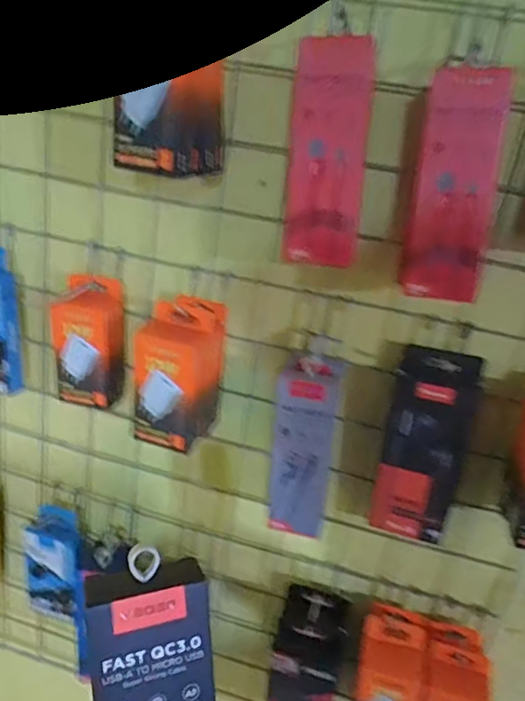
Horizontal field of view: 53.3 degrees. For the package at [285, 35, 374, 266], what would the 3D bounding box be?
[{"bbox_3d":[0.047,-0.139,0.377,0.058,0.146,0.018,11,21,12],"label":"package"}]

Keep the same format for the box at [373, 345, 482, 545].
[{"bbox_3d":[0.150,0.088,0.483,0.078,0.178,0.043,14,21,18],"label":"box"}]

